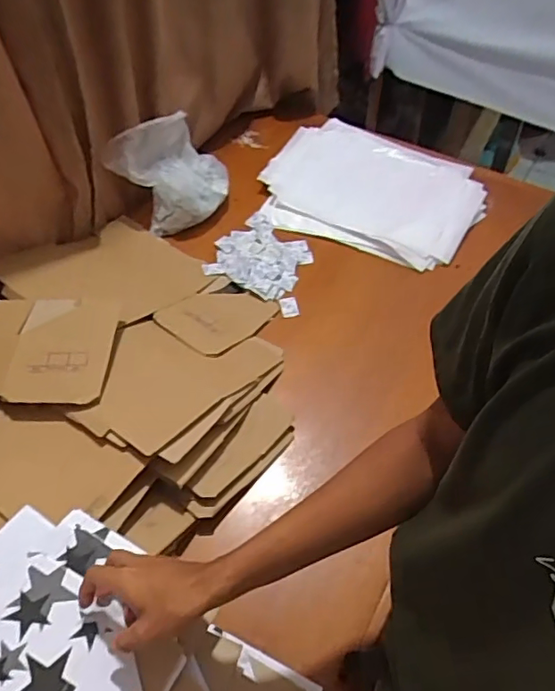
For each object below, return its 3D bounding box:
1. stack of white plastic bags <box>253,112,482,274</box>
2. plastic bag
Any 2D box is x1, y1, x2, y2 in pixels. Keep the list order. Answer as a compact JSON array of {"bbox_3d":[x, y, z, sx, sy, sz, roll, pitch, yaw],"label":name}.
[{"bbox_3d":[0.196,-0.325,1.148,0.431,0.046,0.344,17,55,12],"label":"stack of white plastic bags"},{"bbox_3d":[-0.190,-0.336,1.080,0.155,0.158,0.206,36,60,23],"label":"plastic bag"}]

